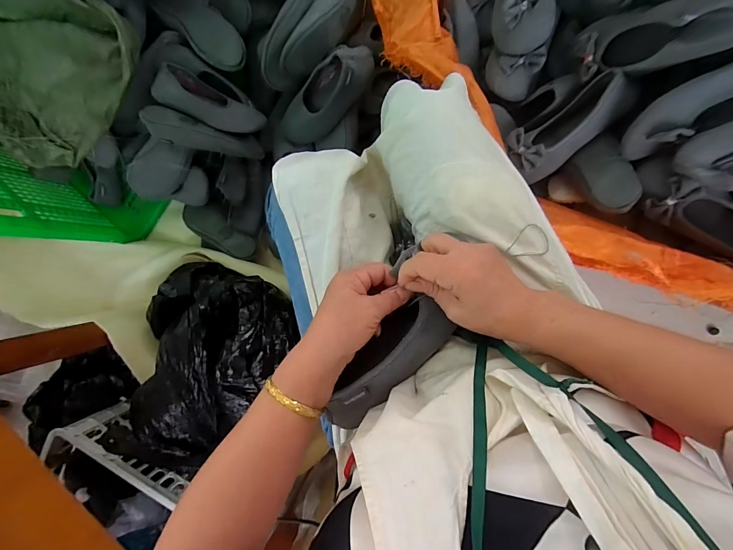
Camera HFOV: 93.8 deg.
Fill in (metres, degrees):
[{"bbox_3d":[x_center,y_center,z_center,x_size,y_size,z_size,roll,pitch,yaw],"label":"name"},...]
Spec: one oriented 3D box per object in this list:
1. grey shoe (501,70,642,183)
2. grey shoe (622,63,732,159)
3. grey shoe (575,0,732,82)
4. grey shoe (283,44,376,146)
[{"bbox_3d":[0.344,-0.246,0.567,0.208,0.046,0.093,-30,87,9],"label":"grey shoe"},{"bbox_3d":[0.496,-0.248,0.471,0.247,0.057,0.071,-22,88,31],"label":"grey shoe"},{"bbox_3d":[0.407,-0.340,0.493,0.219,0.051,0.074,28,98,51],"label":"grey shoe"},{"bbox_3d":[-0.078,-0.360,0.698,0.238,0.088,0.097,-26,87,40],"label":"grey shoe"}]

